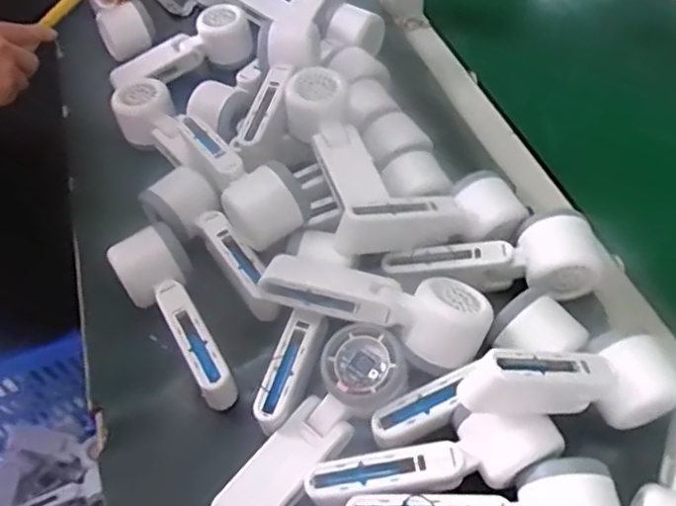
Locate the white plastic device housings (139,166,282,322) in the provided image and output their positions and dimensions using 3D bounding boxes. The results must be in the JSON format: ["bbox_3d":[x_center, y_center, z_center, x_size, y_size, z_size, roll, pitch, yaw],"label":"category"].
[{"bbox_3d":[-0.107,-0.011,0.542,0.055,0.047,0.164,-36,71,-22],"label":"white plastic device housings"}]

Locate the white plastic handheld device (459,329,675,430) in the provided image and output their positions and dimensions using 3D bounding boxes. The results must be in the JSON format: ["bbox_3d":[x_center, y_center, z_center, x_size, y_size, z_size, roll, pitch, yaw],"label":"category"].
[{"bbox_3d":[0.151,0.081,0.407,0.164,0.047,0.056,3,50,-22],"label":"white plastic handheld device"}]

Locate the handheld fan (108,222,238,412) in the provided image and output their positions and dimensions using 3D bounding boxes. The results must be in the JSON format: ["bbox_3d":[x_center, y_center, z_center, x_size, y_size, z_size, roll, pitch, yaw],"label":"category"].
[{"bbox_3d":[-0.124,0.046,0.494,0.053,0.052,0.156,-32,57,-20],"label":"handheld fan"}]

